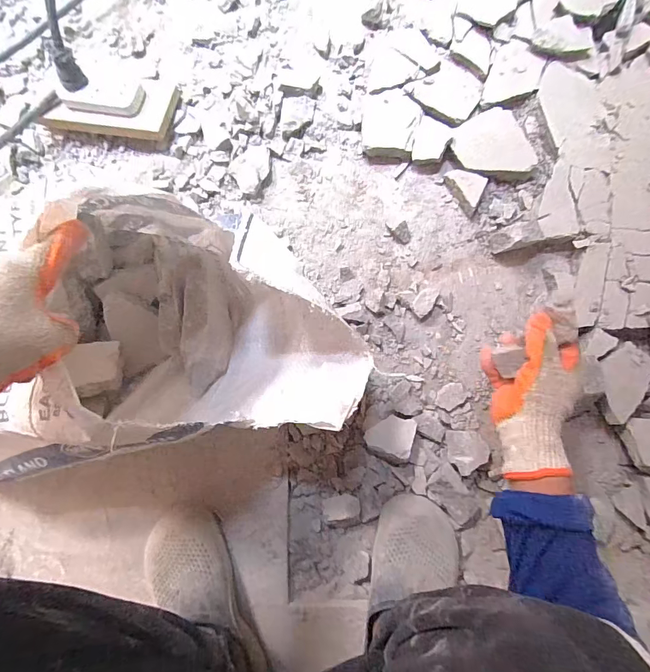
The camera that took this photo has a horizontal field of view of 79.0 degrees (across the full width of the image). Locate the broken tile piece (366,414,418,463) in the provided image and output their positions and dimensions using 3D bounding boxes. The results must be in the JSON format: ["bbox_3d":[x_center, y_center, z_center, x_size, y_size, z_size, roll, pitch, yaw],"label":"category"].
[{"bbox_3d":[0.092,0.140,0.553,0.064,0.012,0.059,12,59,21],"label":"broken tile piece"}]

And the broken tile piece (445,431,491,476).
[{"bbox_3d":[0.200,0.160,0.545,0.056,0.011,0.057,-2,64,3],"label":"broken tile piece"}]

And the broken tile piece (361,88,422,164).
[{"bbox_3d":[0.100,-0.326,0.616,0.086,0.026,0.103,4,84,4],"label":"broken tile piece"}]

